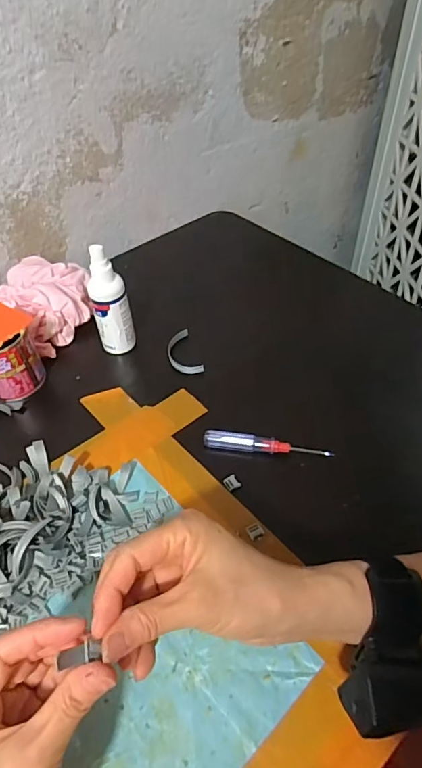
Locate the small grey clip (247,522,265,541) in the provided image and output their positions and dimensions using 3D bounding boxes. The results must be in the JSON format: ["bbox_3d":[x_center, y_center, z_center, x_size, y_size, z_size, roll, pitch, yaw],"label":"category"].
[{"bbox_3d":[0.037,0.123,0.391,0.012,0.004,0.013,-22,50,-16],"label":"small grey clip"}]

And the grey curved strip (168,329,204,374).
[{"bbox_3d":[-0.033,-0.035,0.537,0.032,0.010,0.070,-15,48,-11],"label":"grey curved strip"}]

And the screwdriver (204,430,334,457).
[{"bbox_3d":[0.052,0.058,0.442,0.118,0.016,0.014,7,48,10],"label":"screwdriver"}]

